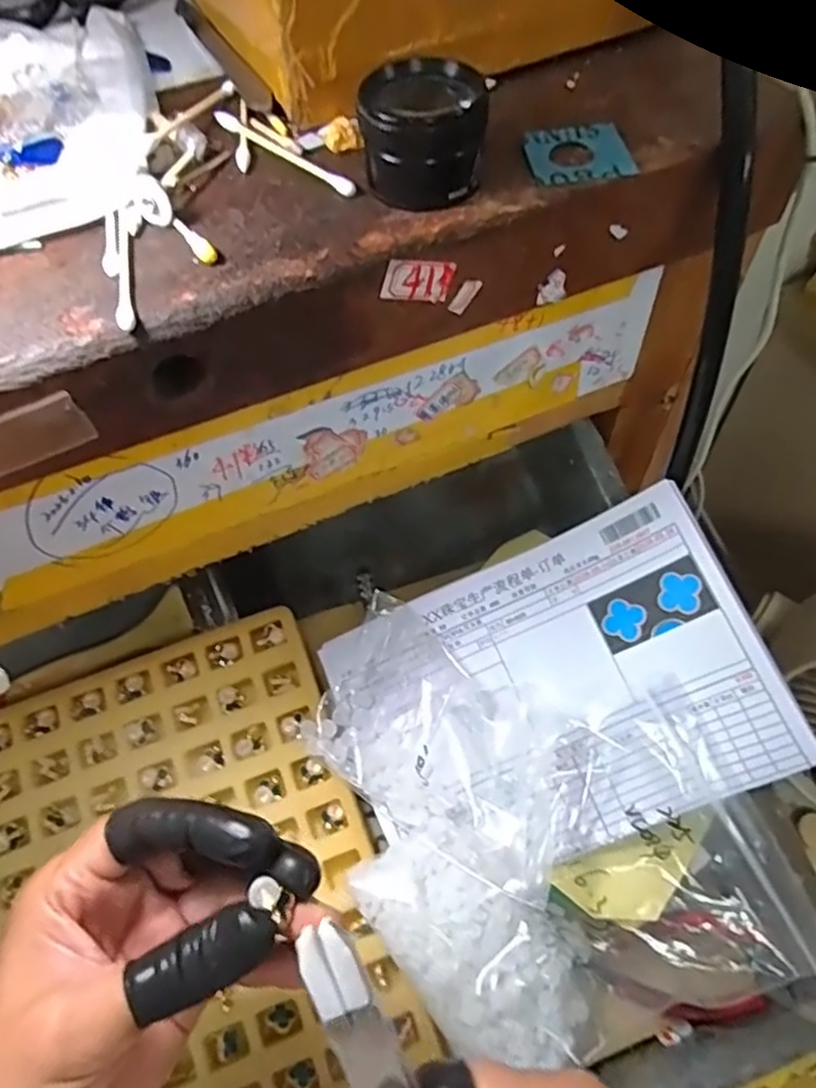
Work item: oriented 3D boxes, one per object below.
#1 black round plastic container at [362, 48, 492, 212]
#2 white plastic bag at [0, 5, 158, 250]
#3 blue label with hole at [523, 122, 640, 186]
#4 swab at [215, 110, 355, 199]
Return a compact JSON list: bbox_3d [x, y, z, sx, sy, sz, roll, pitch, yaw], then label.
[{"bbox_3d":[0.005,-0.133,0.224,0.039,0.033,0.031,-3,57,1],"label":"black round plastic container"},{"bbox_3d":[-0.156,-0.166,0.261,0.114,0.021,0.155,-19,58,-9],"label":"white plastic bag"},{"bbox_3d":[0.059,-0.137,0.241,0.035,0.004,0.031,-10,57,-3],"label":"blue label with hole"},{"bbox_3d":[-0.045,-0.141,0.249,0.072,0.006,0.008,39,67,24],"label":"swab"}]

